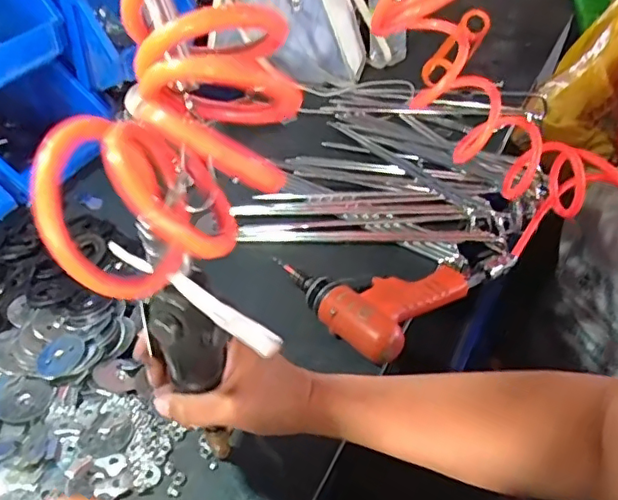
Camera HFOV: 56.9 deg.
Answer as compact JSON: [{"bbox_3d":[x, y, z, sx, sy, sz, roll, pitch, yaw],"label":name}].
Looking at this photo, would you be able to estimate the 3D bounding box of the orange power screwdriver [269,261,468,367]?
[{"bbox_3d":[0.058,0.034,0.580,0.161,0.040,0.140,29,51,35],"label":"orange power screwdriver"}]

